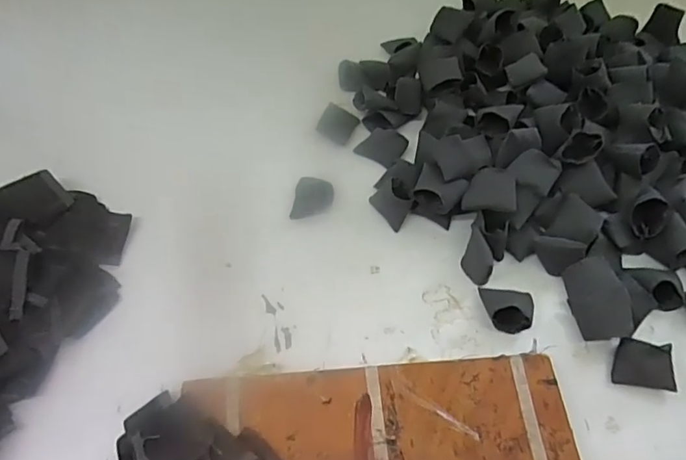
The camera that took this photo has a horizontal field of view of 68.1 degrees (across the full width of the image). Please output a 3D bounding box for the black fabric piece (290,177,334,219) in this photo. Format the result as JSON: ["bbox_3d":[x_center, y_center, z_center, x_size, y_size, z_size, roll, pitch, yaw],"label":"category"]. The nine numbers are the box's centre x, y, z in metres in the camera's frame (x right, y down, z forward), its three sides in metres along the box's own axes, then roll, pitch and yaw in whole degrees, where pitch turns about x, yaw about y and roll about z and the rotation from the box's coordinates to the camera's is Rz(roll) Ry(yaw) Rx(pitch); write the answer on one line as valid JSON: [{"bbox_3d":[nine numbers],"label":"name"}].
[{"bbox_3d":[-0.028,-0.029,0.471,0.035,0.014,0.037,8,57,4],"label":"black fabric piece"}]

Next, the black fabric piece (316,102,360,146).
[{"bbox_3d":[-0.005,-0.108,0.512,0.035,0.010,0.040,35,70,-7],"label":"black fabric piece"}]

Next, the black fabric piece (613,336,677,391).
[{"bbox_3d":[0.226,0.100,0.378,0.042,0.020,0.031,10,58,6],"label":"black fabric piece"}]

